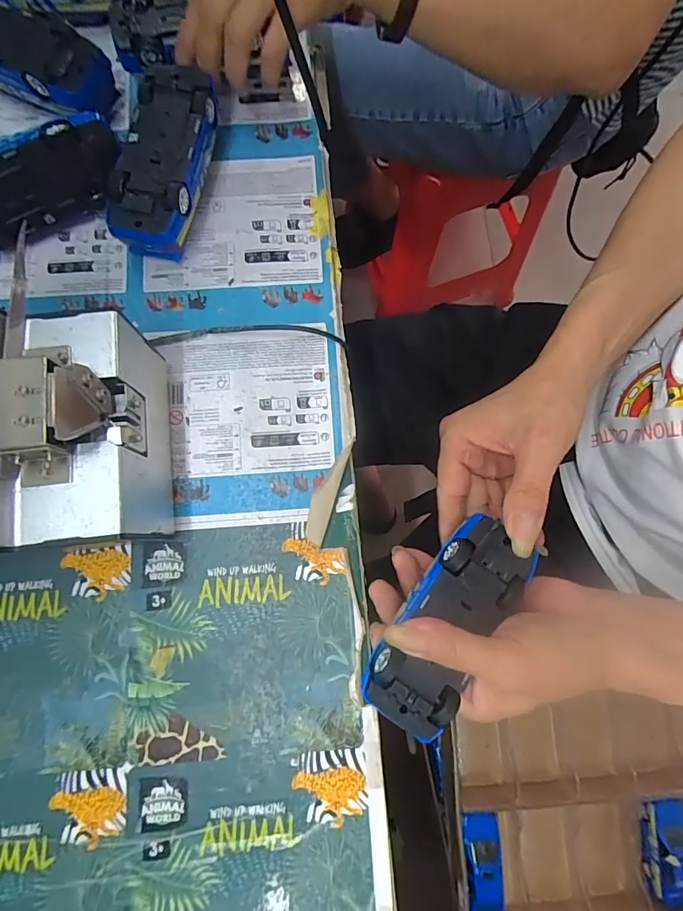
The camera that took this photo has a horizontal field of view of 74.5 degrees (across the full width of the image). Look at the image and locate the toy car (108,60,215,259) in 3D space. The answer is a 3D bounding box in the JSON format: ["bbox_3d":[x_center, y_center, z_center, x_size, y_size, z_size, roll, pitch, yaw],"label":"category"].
[{"bbox_3d":[-0.125,-0.205,0.324,0.054,0.043,0.125,9,79,1],"label":"toy car"}]

